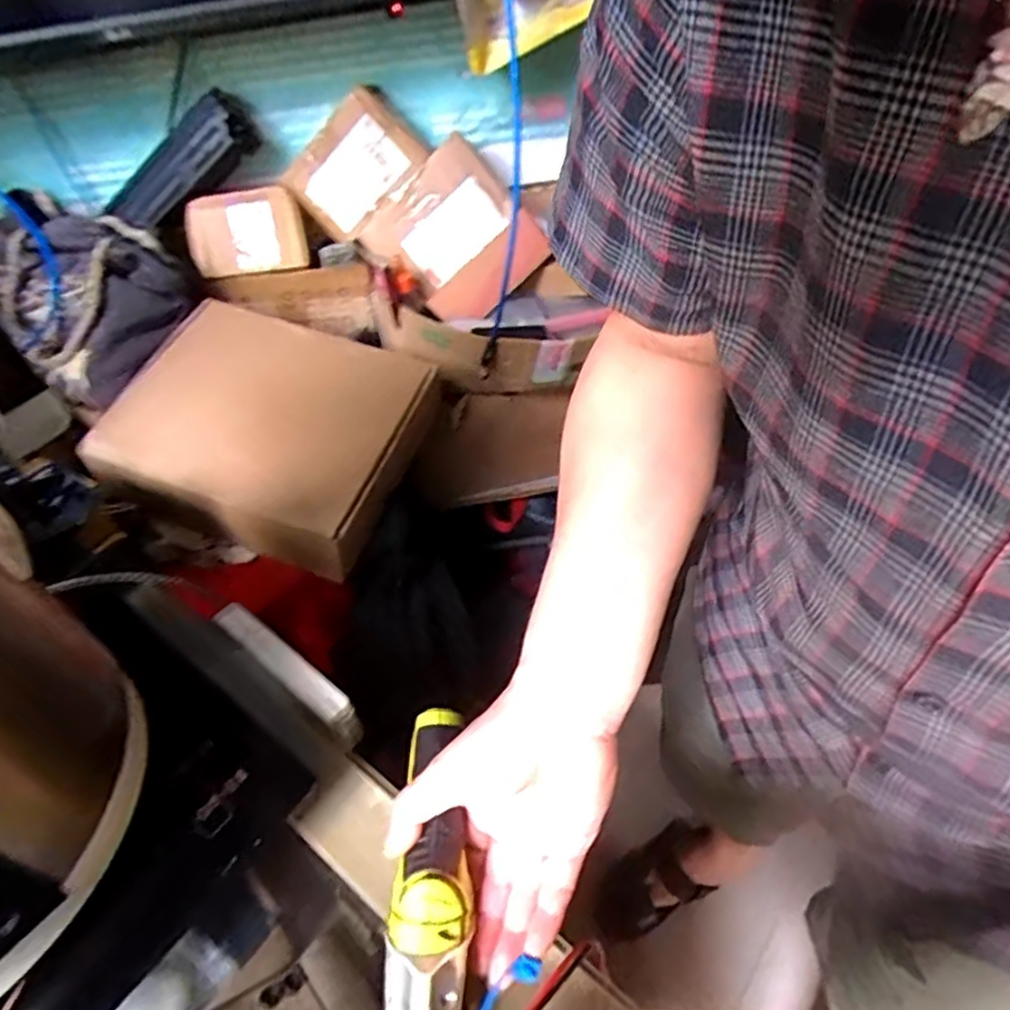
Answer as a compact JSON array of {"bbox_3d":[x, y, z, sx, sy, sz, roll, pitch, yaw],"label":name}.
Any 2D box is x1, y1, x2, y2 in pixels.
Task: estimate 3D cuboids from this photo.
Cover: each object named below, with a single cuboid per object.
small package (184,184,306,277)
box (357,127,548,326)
[{"bbox_3d":[-0.342,-0.361,0.881,0.148,0.090,0.066,-9,44,-3],"label":"small package"},{"bbox_3d":[-0.064,-0.352,0.869,0.176,0.193,0.051,-42,4,13],"label":"box"}]

